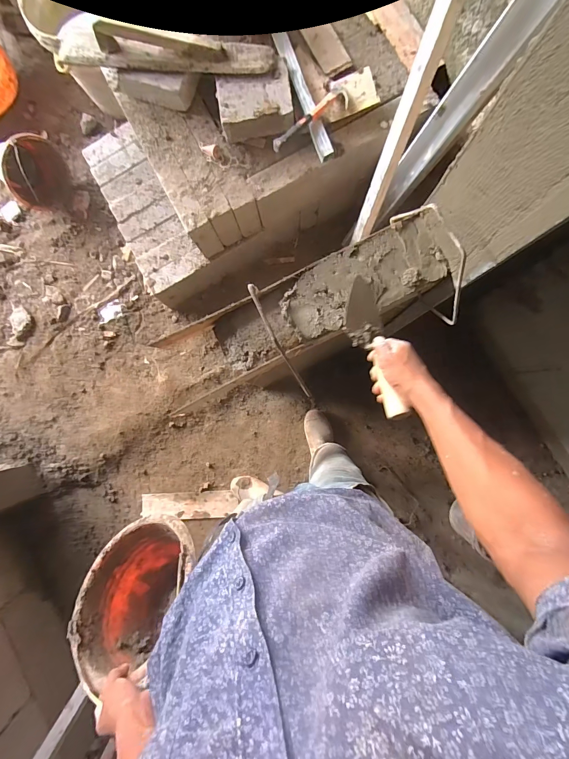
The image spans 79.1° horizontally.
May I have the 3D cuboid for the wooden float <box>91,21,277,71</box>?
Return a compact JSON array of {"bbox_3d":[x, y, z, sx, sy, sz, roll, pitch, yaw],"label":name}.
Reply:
[{"bbox_3d":[-0.268,-0.887,0.927,0.476,0.060,0.089,3,87,2],"label":"wooden float"}]

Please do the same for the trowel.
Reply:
[{"bbox_3d":[0.160,-0.060,0.628,0.074,0.053,0.277,-9,65,1],"label":"trowel"}]

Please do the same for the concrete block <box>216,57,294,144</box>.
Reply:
[{"bbox_3d":[-0.083,-0.773,0.978,0.204,0.079,0.158,-9,87,1],"label":"concrete block"}]

